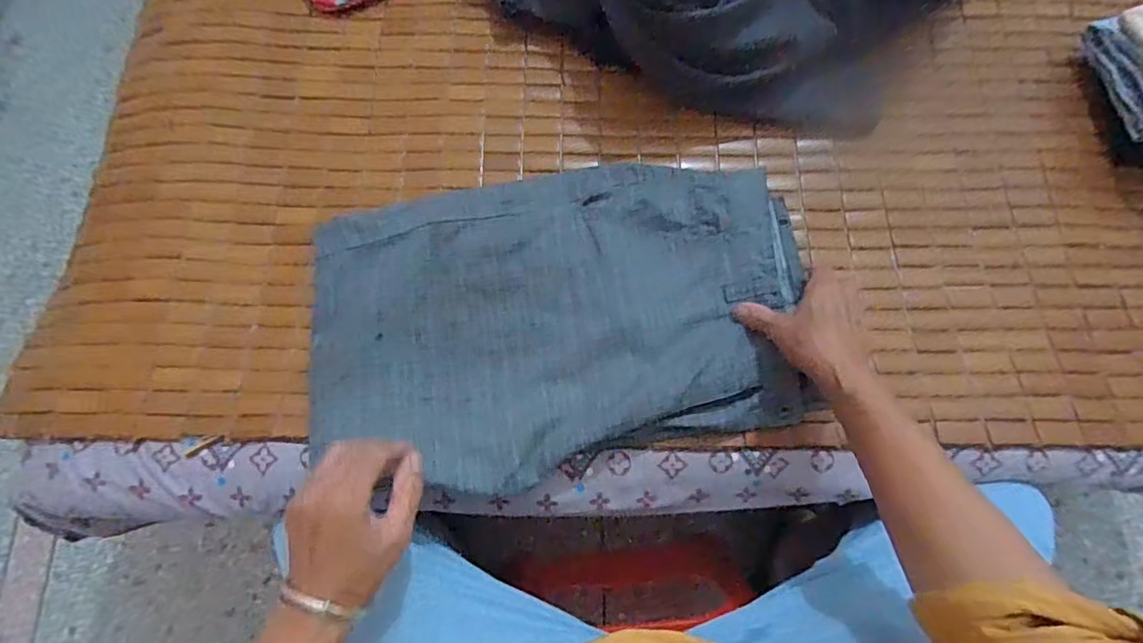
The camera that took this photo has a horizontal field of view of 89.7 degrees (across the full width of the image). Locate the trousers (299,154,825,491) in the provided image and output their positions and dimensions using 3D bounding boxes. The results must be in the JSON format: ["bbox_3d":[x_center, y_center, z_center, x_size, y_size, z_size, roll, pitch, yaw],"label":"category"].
[{"bbox_3d":[-0.009,-0.011,0.516,0.436,0.022,0.270,-13,73,-4],"label":"trousers"}]

